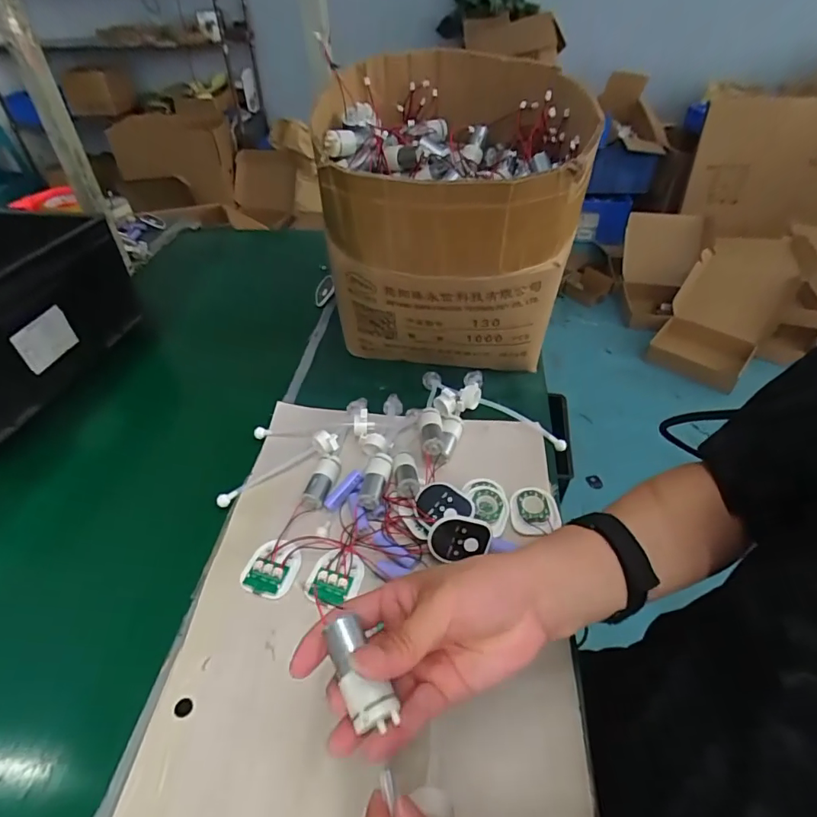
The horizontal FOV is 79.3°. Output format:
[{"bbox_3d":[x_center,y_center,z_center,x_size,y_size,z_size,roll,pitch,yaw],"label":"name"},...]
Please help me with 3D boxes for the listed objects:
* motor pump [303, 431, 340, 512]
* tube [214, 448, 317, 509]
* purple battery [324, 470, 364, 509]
[{"bbox_3d":[-0.094,0.066,0.548,0.034,0.029,0.090,0,43,0],"label":"motor pump"},{"bbox_3d":[-0.155,0.073,0.546,0.117,0.012,0.012,-29,50,-28],"label":"tube"},{"bbox_3d":[-0.069,0.085,0.521,0.050,0.011,0.014,-45,52,-9],"label":"purple battery"}]

